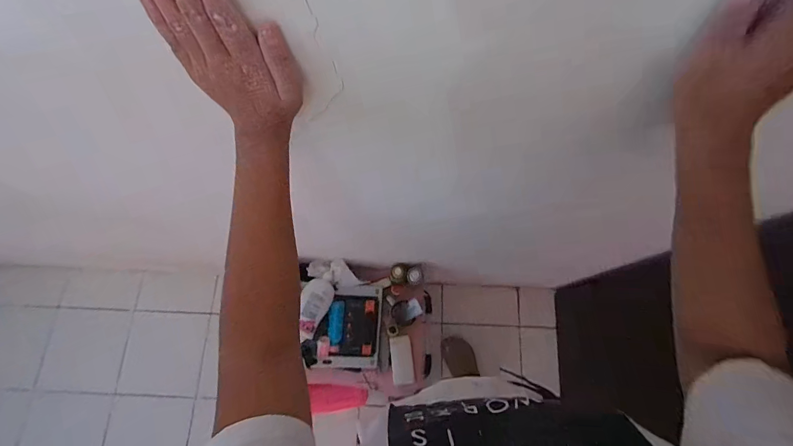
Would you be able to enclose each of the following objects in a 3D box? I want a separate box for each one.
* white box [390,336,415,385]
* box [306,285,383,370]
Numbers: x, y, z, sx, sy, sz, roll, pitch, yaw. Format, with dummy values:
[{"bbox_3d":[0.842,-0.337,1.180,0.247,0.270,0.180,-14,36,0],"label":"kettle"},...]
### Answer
[{"bbox_3d":[0.018,0.444,1.233,0.069,0.026,0.154,-7,87,-1],"label":"white box"},{"bbox_3d":[-0.143,0.328,1.178,0.204,0.046,0.269,10,90,-19],"label":"box"}]

